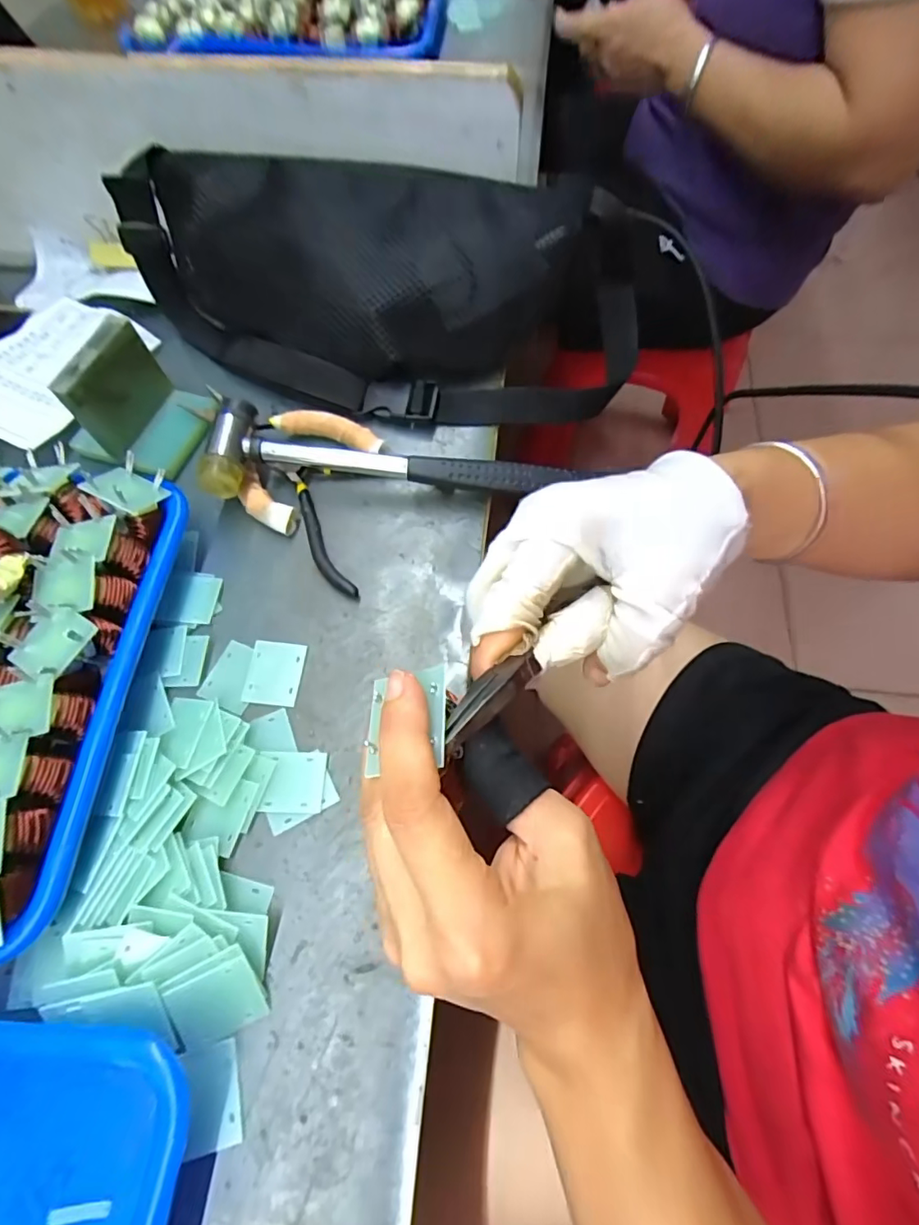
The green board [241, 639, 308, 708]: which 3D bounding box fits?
[{"bbox_3d":[-0.101,0.033,0.293,0.029,0.004,0.035,5,67,2],"label":"green board"}]

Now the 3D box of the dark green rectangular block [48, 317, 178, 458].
[{"bbox_3d":[-0.215,-0.141,0.339,0.011,0.063,0.065,20,68,8],"label":"dark green rectangular block"}]

